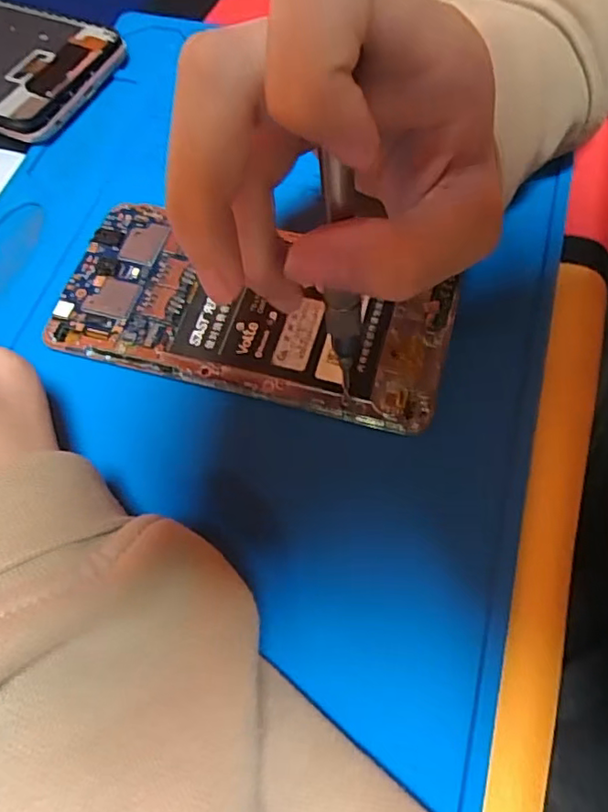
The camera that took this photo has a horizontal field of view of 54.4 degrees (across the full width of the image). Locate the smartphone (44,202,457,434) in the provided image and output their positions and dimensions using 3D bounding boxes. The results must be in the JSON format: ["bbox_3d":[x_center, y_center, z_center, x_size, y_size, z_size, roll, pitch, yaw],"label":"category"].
[{"bbox_3d":[-0.020,-0.033,0.216,0.139,0.010,0.064,17,64,9],"label":"smartphone"}]

